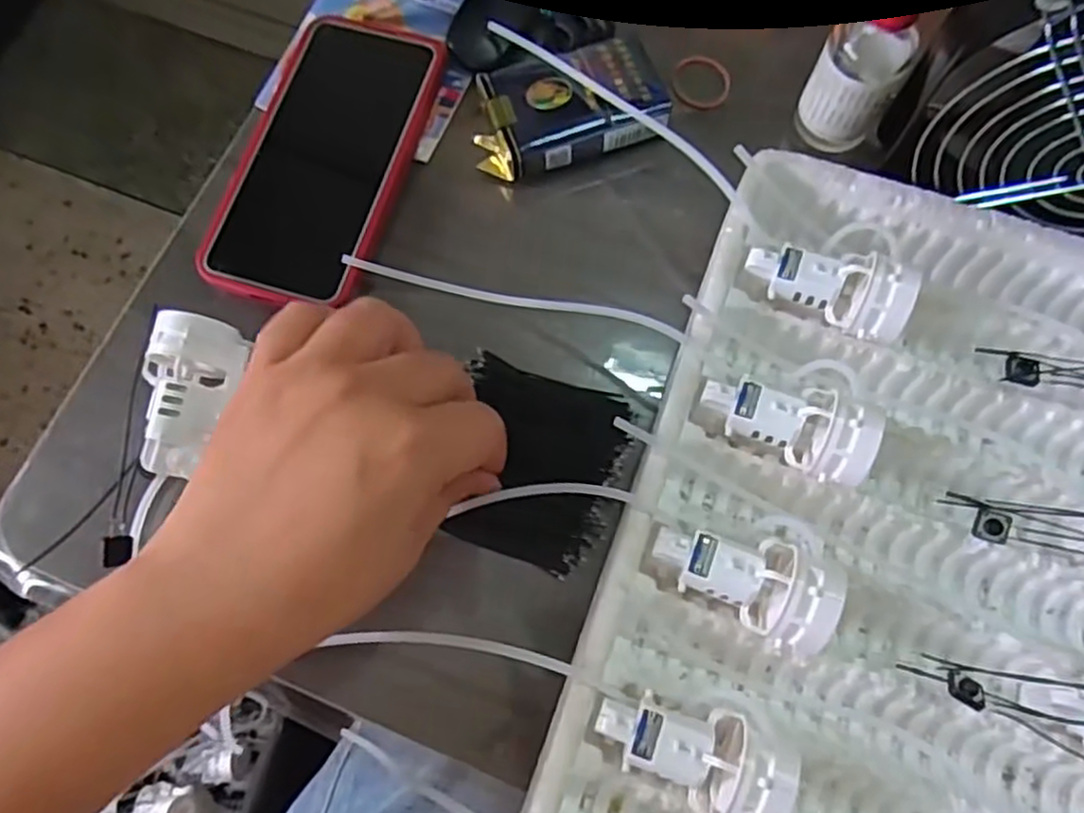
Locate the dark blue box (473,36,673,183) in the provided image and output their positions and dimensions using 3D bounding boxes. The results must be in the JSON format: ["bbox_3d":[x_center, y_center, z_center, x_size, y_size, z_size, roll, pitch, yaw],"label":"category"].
[{"bbox_3d":[0.012,-0.150,0.371,0.094,0.022,0.057,-16,73,-4],"label":"dark blue box"}]

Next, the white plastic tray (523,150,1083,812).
[{"bbox_3d":[0.151,0.077,0.281,0.244,0.052,0.336,20,74,7],"label":"white plastic tray"}]

